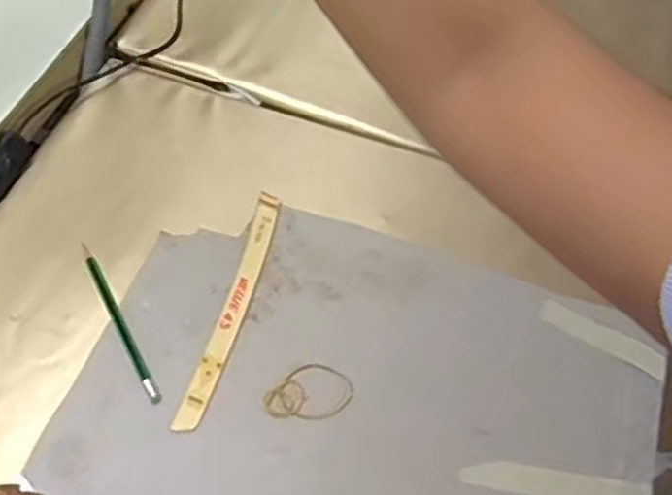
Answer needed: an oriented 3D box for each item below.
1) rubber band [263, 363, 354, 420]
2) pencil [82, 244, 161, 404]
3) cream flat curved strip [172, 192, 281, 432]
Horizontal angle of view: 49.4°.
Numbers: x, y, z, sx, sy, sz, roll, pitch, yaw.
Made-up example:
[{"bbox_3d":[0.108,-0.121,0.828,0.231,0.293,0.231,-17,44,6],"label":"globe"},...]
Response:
[{"bbox_3d":[-0.019,0.103,0.526,0.063,0.004,0.041,3,58,-2],"label":"rubber band"},{"bbox_3d":[-0.163,0.052,0.544,0.010,0.012,0.144,-25,63,-18],"label":"pencil"},{"bbox_3d":[-0.077,0.041,0.558,0.021,0.004,0.206,13,58,5],"label":"cream flat curved strip"}]

